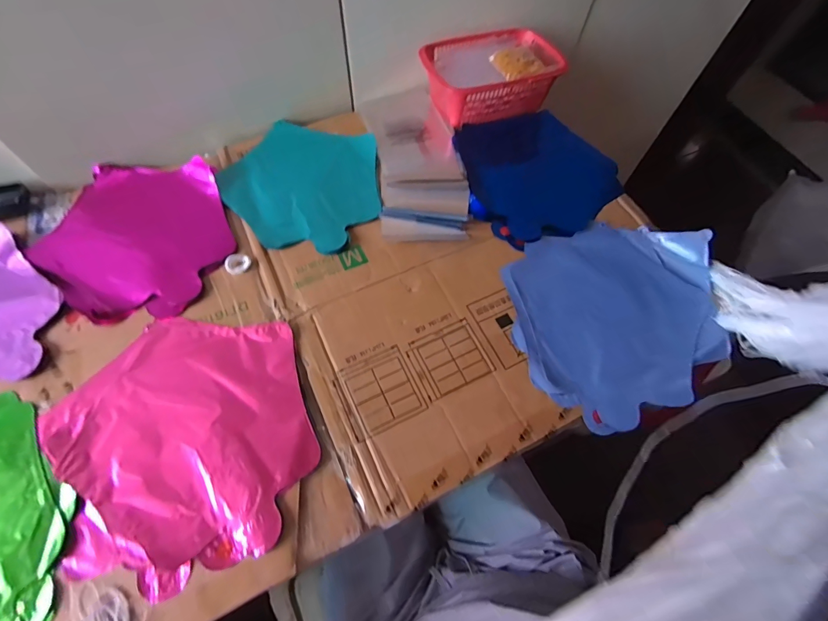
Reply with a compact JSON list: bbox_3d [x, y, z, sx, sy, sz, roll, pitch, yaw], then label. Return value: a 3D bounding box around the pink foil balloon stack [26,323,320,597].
[{"bbox_3d":[-0.232,0.125,0.389,0.239,0.009,0.251,-18,65,-11],"label":"pink foil balloon stack"}]

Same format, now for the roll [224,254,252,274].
[{"bbox_3d":[-0.219,-0.059,0.479,0.029,0.011,0.023,-13,64,-9],"label":"roll"}]

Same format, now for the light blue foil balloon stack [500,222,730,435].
[{"bbox_3d":[0.252,-0.001,0.471,0.271,0.033,0.238,-16,65,-11],"label":"light blue foil balloon stack"}]

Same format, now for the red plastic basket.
[{"bbox_3d":[0.122,-0.384,0.629,0.217,0.070,0.150,-13,64,-9],"label":"red plastic basket"}]

